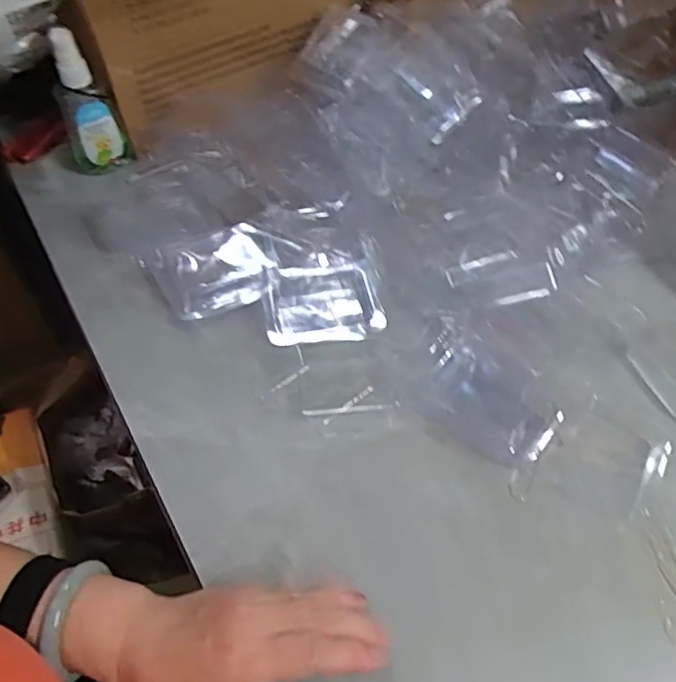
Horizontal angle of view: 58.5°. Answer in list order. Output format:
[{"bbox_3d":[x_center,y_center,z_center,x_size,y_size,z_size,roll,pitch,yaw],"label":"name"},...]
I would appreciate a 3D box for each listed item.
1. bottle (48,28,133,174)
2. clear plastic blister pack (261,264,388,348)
[{"bbox_3d":[-0.226,-0.210,0.542,0.037,0.129,0.035,18,57,10],"label":"bottle"},{"bbox_3d":[-0.013,-0.030,0.494,0.092,0.014,0.068,-4,58,-7],"label":"clear plastic blister pack"}]

